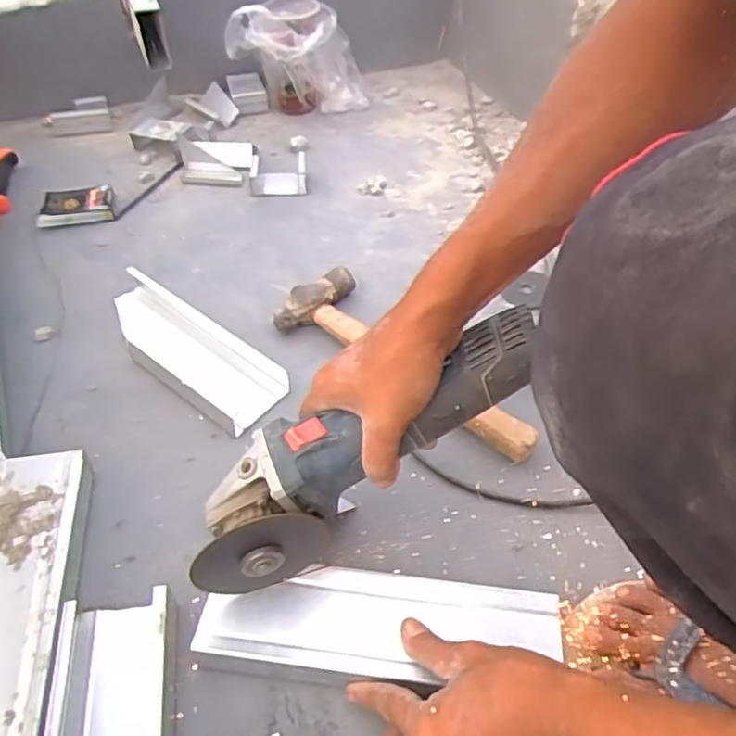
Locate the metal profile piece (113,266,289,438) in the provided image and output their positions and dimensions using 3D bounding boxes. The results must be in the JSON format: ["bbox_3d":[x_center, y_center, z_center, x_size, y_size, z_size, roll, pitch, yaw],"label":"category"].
[{"bbox_3d":[-0.190,-0.026,0.647,0.236,0.027,0.091,36,56,26],"label":"metal profile piece"}]

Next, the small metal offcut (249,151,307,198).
[{"bbox_3d":[-0.124,-0.269,0.859,0.076,0.033,0.065,-6,49,-8],"label":"small metal offcut"}]

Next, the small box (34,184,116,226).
[{"bbox_3d":[-0.377,-0.209,0.801,0.092,0.013,0.073,-15,51,-16],"label":"small box"}]

